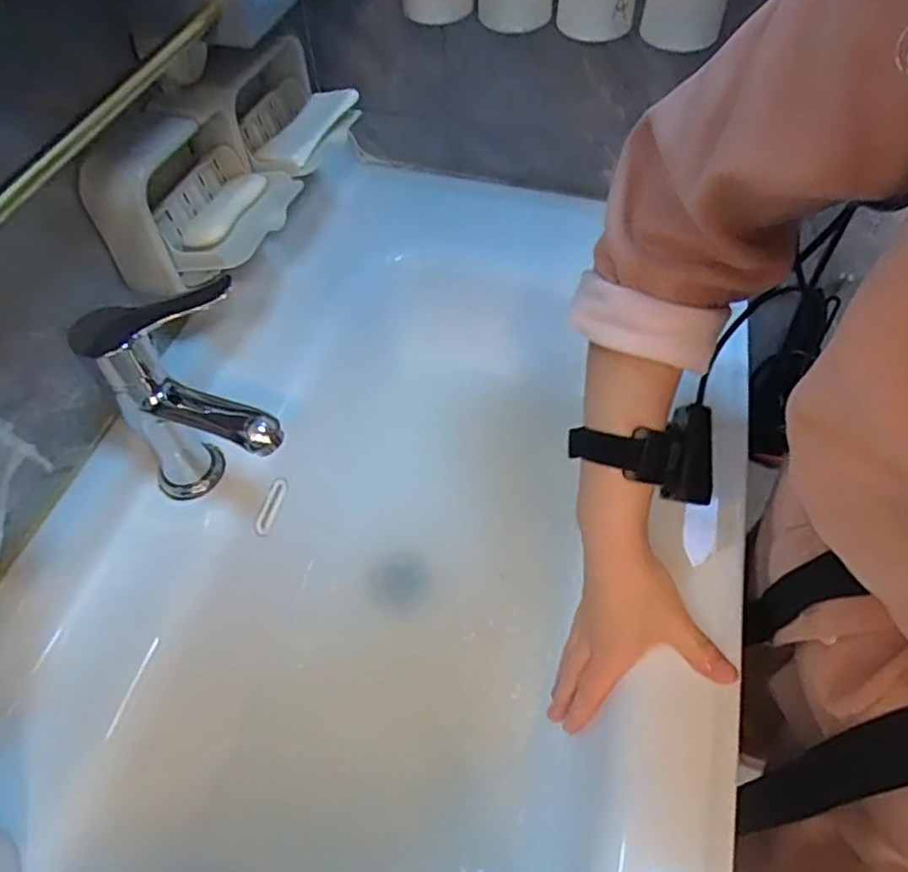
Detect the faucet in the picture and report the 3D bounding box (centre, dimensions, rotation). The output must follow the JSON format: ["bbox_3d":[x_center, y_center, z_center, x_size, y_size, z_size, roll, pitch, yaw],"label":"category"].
[{"bbox_3d":[-0.181,-0.010,0.450,0.110,0.175,0.094,-16,56,-9],"label":"faucet"}]

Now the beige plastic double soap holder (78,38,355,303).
[{"bbox_3d":[-0.166,-0.231,0.507,0.094,0.088,0.263,16,57,12],"label":"beige plastic double soap holder"}]

